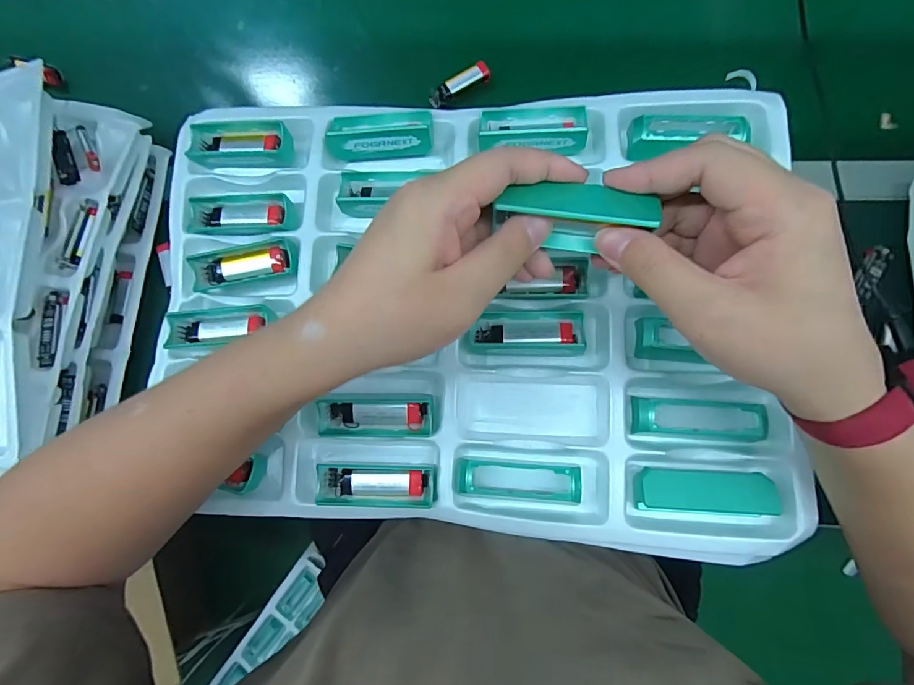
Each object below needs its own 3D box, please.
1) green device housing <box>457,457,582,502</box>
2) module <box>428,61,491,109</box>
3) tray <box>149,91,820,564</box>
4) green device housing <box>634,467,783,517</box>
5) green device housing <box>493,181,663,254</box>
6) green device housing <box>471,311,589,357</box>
[{"bbox_3d":[0.041,0.090,0.299,0.078,0.015,0.022,2,82,5],"label":"green device housing"},{"bbox_3d":[0.002,-0.270,0.478,0.068,0.015,0.019,-27,80,1],"label":"module"},{"bbox_3d":[-0.001,-0.031,0.330,0.436,0.031,0.313,3,82,6],"label":"tray"},{"bbox_3d":[0.155,0.094,0.286,0.078,0.014,0.027,0,82,5],"label":"green device housing"},{"bbox_3d":[0.057,-0.063,0.227,0.072,0.023,0.027,5,82,4],"label":"green device housing"},{"bbox_3d":[0.050,-0.006,0.323,0.078,0.019,0.031,0,82,5],"label":"green device housing"}]

